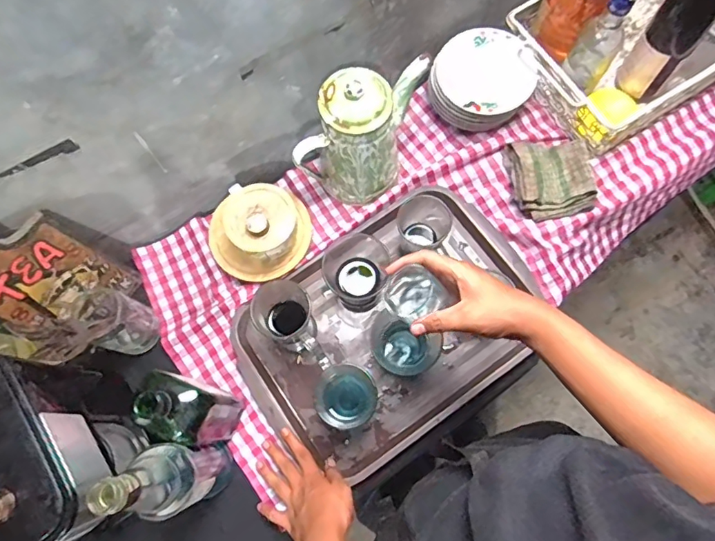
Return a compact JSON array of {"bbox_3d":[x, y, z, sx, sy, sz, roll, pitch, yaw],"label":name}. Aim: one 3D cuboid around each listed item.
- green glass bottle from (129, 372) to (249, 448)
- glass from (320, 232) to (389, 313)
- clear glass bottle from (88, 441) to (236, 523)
[{"bbox_3d":[-0.208,0.177,0.608,0.072,0.217,0.070,21,75,7],"label":"green glass bottle"},{"bbox_3d":[0.005,0.002,0.707,0.093,0.099,0.090,0,73,1],"label":"glass"},{"bbox_3d":[-0.213,0.234,0.549,0.069,0.284,0.074,-16,74,-3],"label":"clear glass bottle"}]

